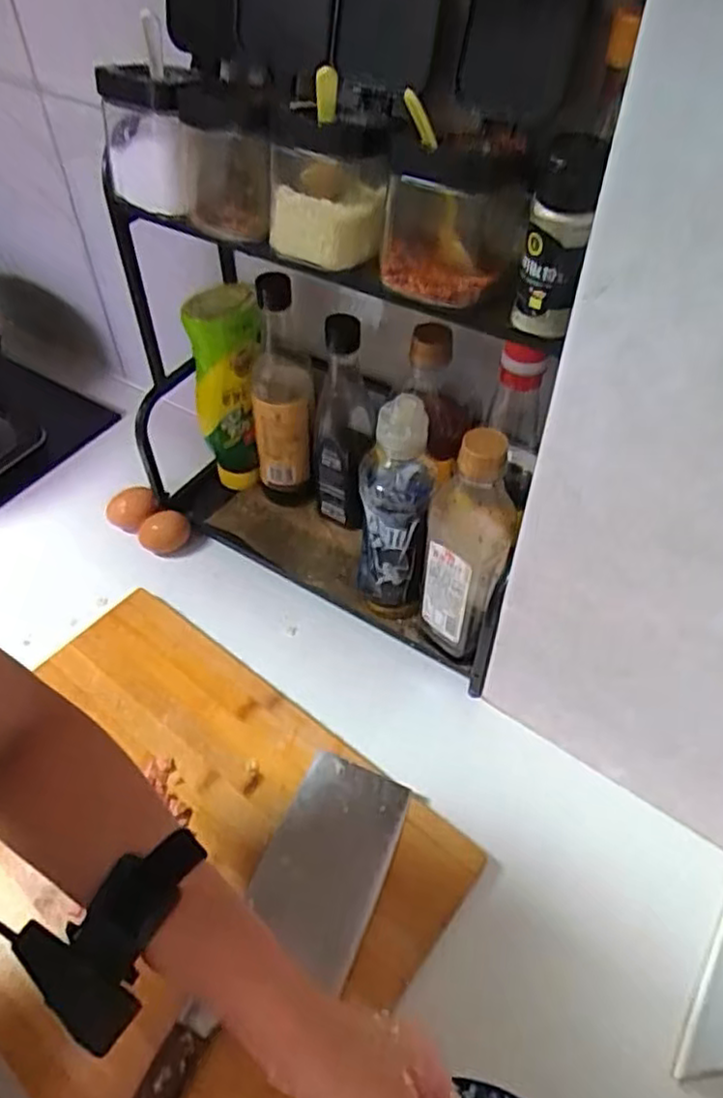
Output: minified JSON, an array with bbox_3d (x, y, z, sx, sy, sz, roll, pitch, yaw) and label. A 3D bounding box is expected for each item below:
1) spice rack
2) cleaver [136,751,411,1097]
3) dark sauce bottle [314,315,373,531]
[{"bbox_3d":[-0.014,-0.145,0.596,0.379,0.412,0.160,27,54,22],"label":"spice rack"},{"bbox_3d":[-0.057,0.286,0.477,0.089,0.027,0.309,18,52,15],"label":"cleaver"},{"bbox_3d":[-0.020,-0.117,0.689,0.057,0.222,0.068,-2,49,-2],"label":"dark sauce bottle"}]

